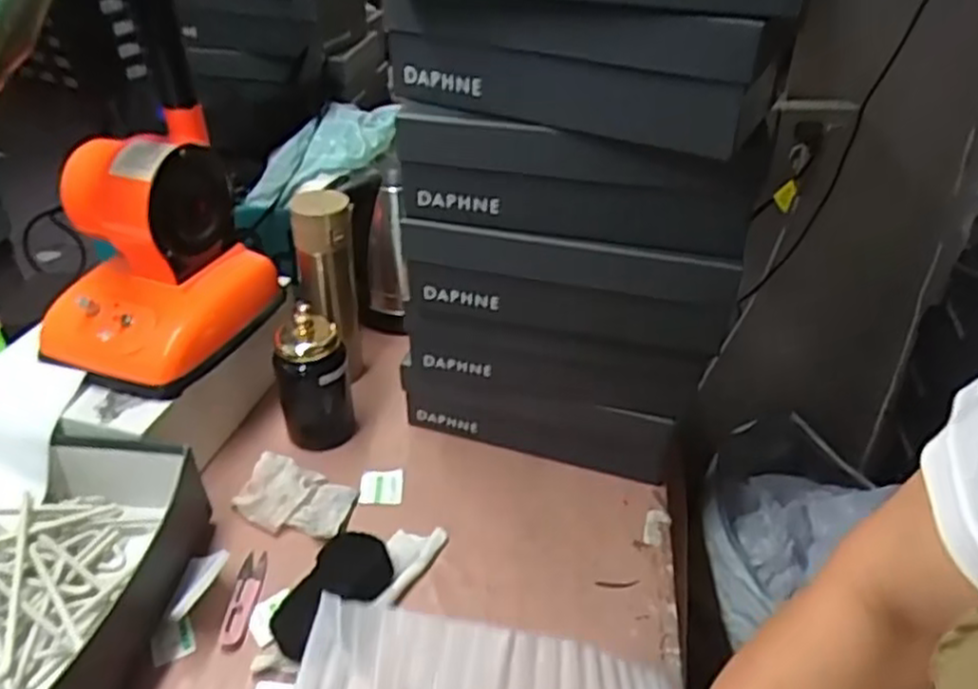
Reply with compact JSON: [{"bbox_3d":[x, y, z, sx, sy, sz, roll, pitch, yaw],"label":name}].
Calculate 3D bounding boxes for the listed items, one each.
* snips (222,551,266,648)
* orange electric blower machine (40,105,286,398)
[{"bbox_3d":[-0.225,0.231,0.697,0.027,0.009,0.106,-1,37,-4],"label":"snips"},{"bbox_3d":[-0.349,-0.098,0.780,0.159,0.200,0.213,18,39,21],"label":"orange electric blower machine"}]

